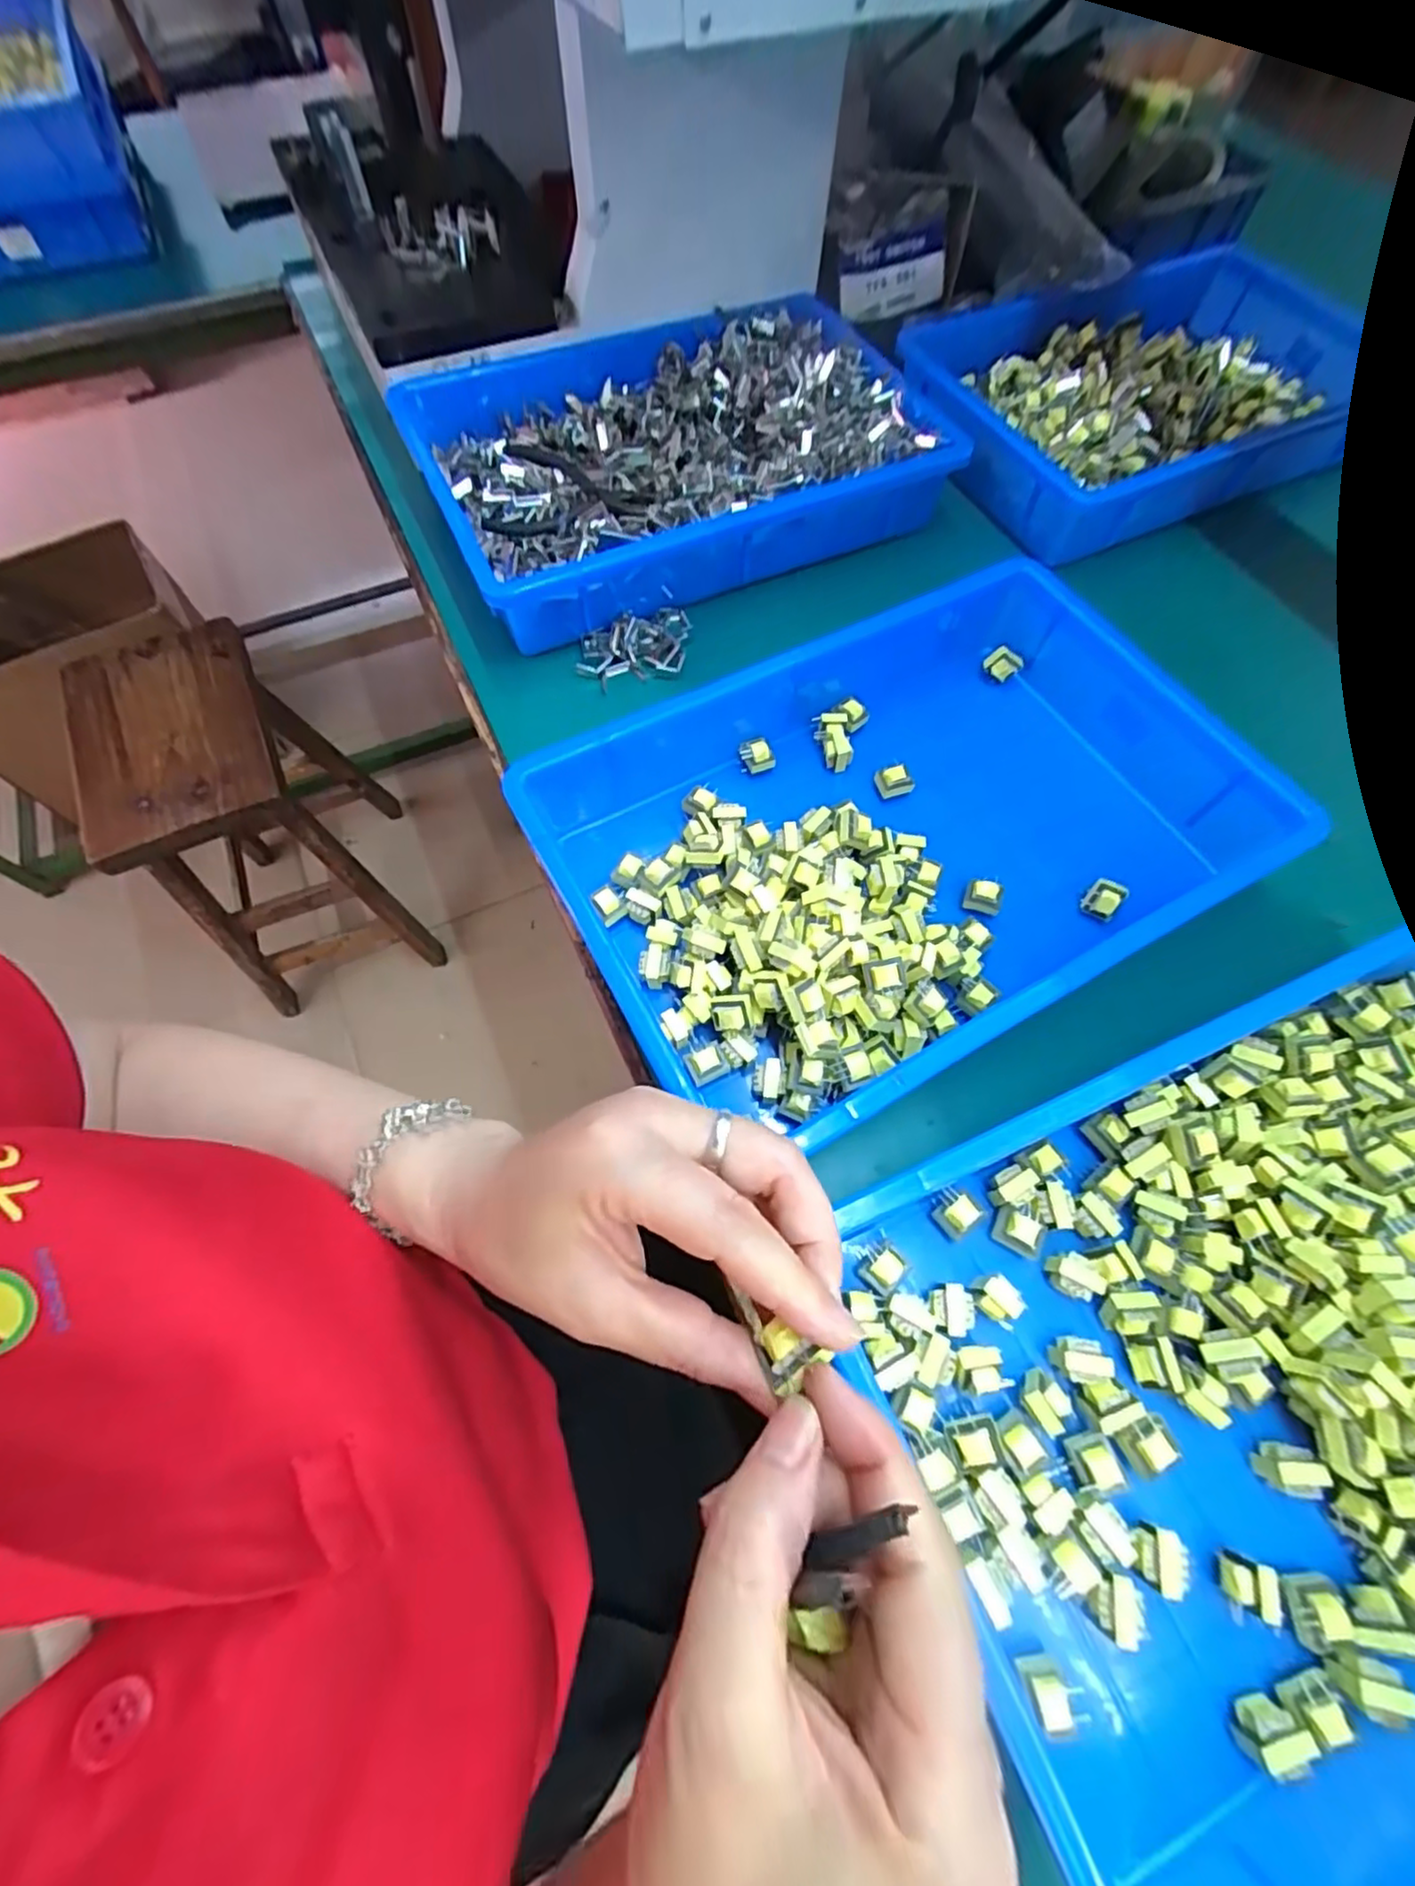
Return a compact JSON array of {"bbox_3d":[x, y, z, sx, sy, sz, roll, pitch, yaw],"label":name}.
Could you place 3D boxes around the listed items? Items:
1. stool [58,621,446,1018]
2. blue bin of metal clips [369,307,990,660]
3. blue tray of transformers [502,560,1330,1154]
[{"bbox_3d":[-0.647,-0.166,0.993,0.252,0.424,0.354,-23,68,-10],"label":"stool"},{"bbox_3d":[-0.025,-0.373,0.512,0.359,0.062,0.251,-23,68,-10],"label":"blue bin of metal clips"},{"bbox_3d":[0.105,-0.062,0.379,0.369,0.072,0.253,-23,68,-10],"label":"blue tray of transformers"}]

